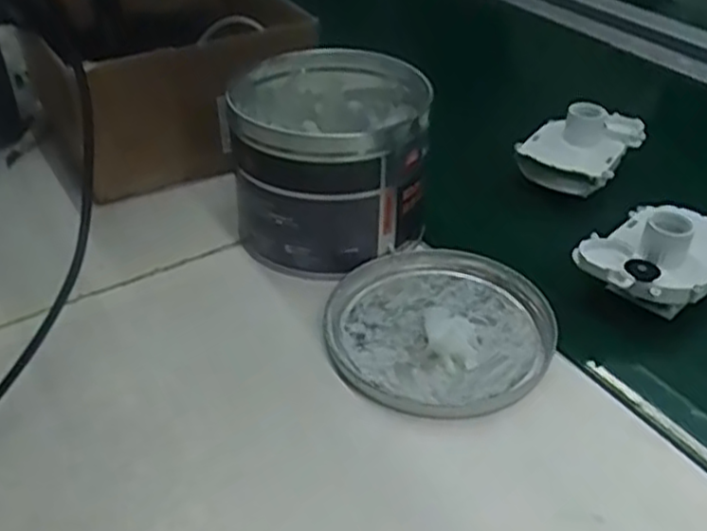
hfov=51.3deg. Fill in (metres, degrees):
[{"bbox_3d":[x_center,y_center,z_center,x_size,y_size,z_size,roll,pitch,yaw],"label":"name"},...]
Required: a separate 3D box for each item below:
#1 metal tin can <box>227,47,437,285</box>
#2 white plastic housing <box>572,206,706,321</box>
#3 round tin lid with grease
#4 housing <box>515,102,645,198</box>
[{"bbox_3d":[-0.017,-0.077,0.504,0.121,0.111,0.152,-2,37,-3],"label":"metal tin can"},{"bbox_3d":[0.189,-0.004,0.456,0.095,0.058,0.069,-27,44,-31],"label":"white plastic housing"},{"bbox_3d":[0.051,0.035,0.436,0.127,0.012,0.133,0,37,0],"label":"round tin lid with grease"},{"bbox_3d":[0.176,-0.091,0.572,0.068,0.055,0.091,25,44,30],"label":"housing"}]

